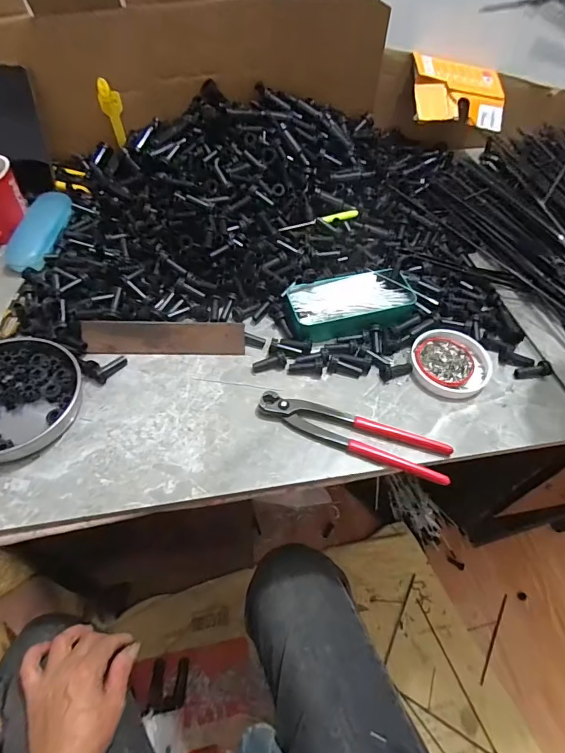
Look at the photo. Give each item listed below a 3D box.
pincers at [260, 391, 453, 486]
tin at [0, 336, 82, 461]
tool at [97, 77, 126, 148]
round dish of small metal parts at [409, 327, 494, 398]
[{"bbox_3d":[0.072,0.056,0.440,0.195,0.014,0.043,17,55,9],"label":"pincers"},{"bbox_3d":[-0.276,0.019,0.434,0.136,0.028,0.132,2,54,-2],"label":"tin"},{"bbox_3d":[-0.260,-0.404,0.668,0.032,0.092,0.006,-20,57,-17],"label":"tool"},{"bbox_3d":[0.193,-0.016,0.495,0.089,0.018,0.080,9,54,3],"label":"round dish of small metal parts"}]

